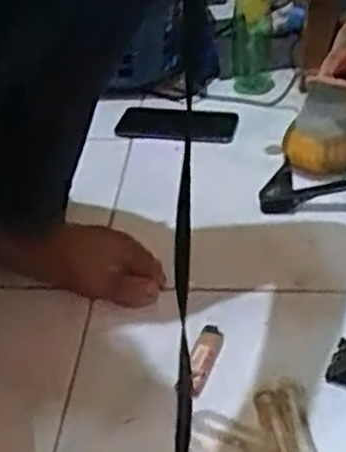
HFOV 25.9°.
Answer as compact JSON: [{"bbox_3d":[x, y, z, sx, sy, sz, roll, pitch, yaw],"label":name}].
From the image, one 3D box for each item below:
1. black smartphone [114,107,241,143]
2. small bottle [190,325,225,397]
[{"bbox_3d":[0.007,-0.137,1.009,0.162,0.013,0.084,7,39,15],"label":"black smartphone"},{"bbox_3d":[0.027,0.121,0.672,0.021,0.017,0.078,11,40,19],"label":"small bottle"}]

